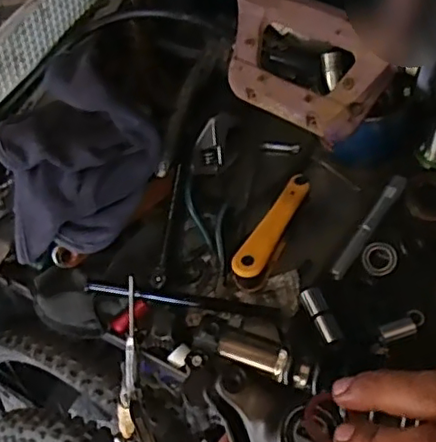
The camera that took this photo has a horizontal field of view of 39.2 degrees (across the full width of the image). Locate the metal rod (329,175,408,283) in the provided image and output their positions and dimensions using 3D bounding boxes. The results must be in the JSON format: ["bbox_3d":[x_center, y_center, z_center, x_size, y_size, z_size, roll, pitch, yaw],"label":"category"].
[{"bbox_3d":[0.153,0.001,0.609,0.016,0.011,0.134,29,67,21],"label":"metal rod"}]

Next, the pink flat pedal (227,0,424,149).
[{"bbox_3d":[0.056,-0.106,0.324,0.094,0.015,0.111,31,107,24],"label":"pink flat pedal"}]

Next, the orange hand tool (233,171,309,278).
[{"bbox_3d":[0.054,0.003,0.595,0.026,0.007,0.128,30,61,10],"label":"orange hand tool"}]

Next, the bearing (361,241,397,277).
[{"bbox_3d":[0.158,0.037,0.600,0.034,0.007,0.034,-3,60,5],"label":"bearing"}]

